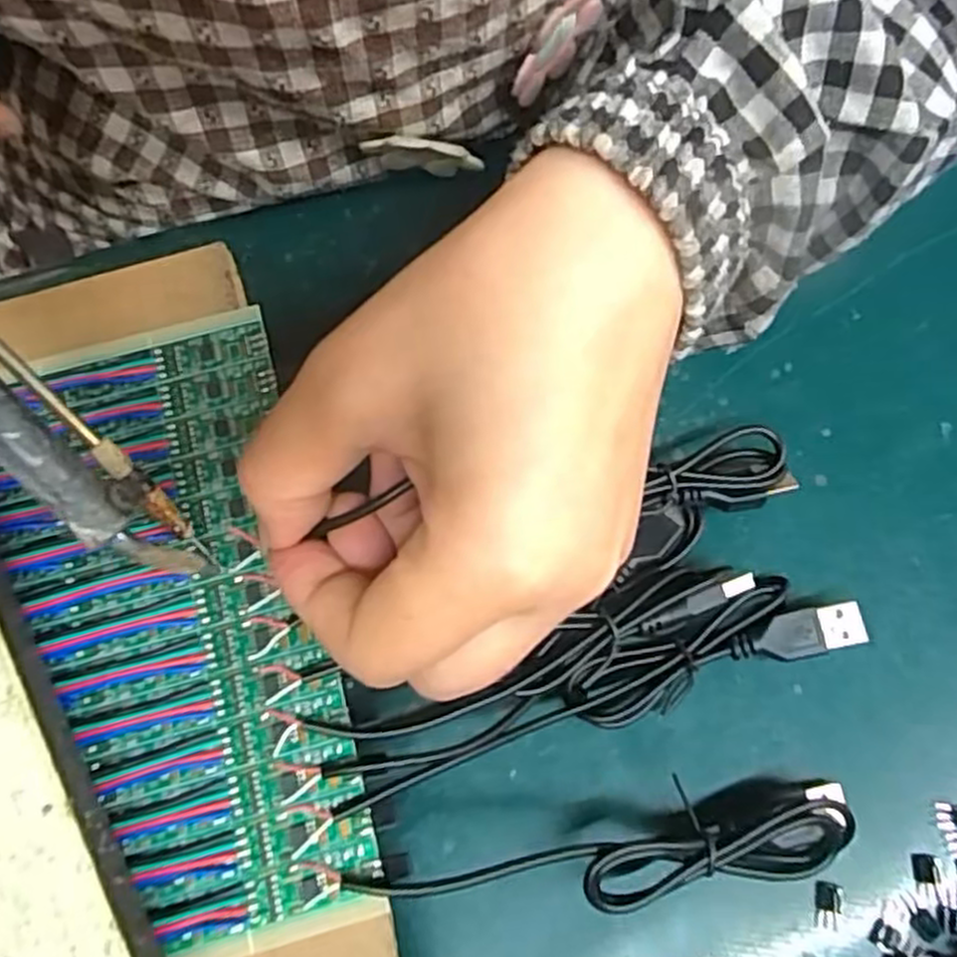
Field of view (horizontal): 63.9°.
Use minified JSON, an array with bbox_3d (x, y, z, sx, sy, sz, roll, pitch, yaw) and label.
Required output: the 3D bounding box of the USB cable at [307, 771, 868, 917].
[{"bbox_3d":[0.030,0.100,0.202,0.145,0.022,0.024,-2,72,-13],"label":"USB cable"}]

